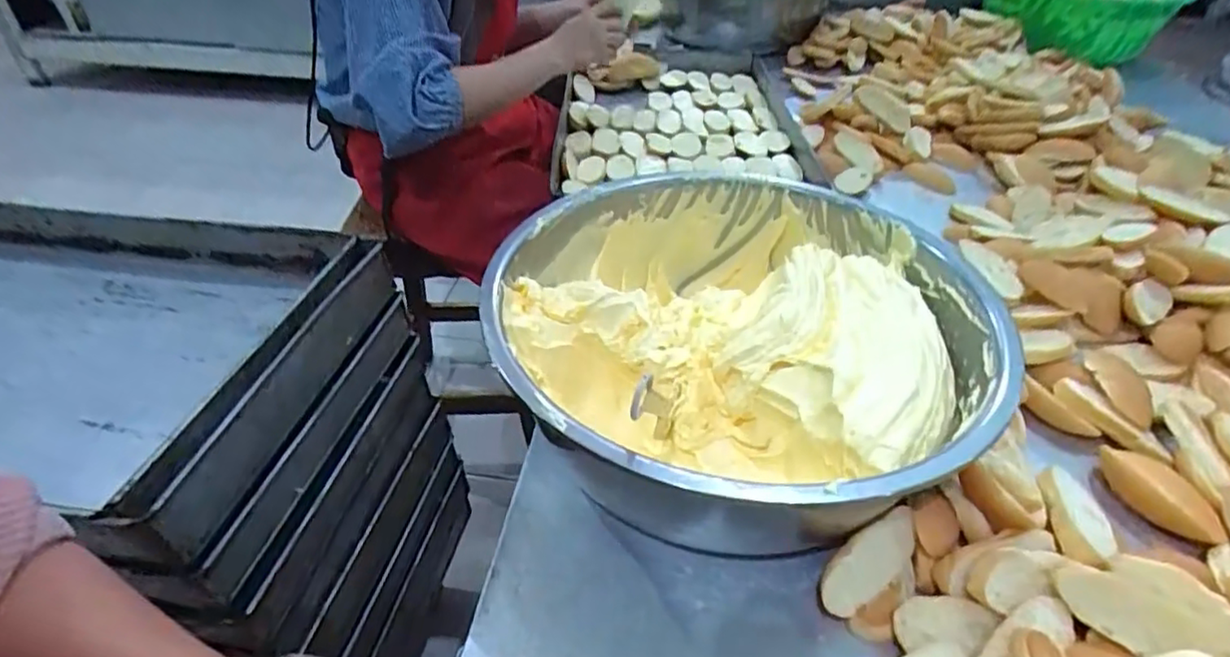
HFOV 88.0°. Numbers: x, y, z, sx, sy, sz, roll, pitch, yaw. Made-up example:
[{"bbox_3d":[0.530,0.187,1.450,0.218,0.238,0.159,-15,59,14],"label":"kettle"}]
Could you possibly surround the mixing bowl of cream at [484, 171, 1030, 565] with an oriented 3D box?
[{"bbox_3d":[0.093,0.009,0.536,0.367,0.135,0.395,1,40,-1],"label":"mixing bowl of cream"}]

